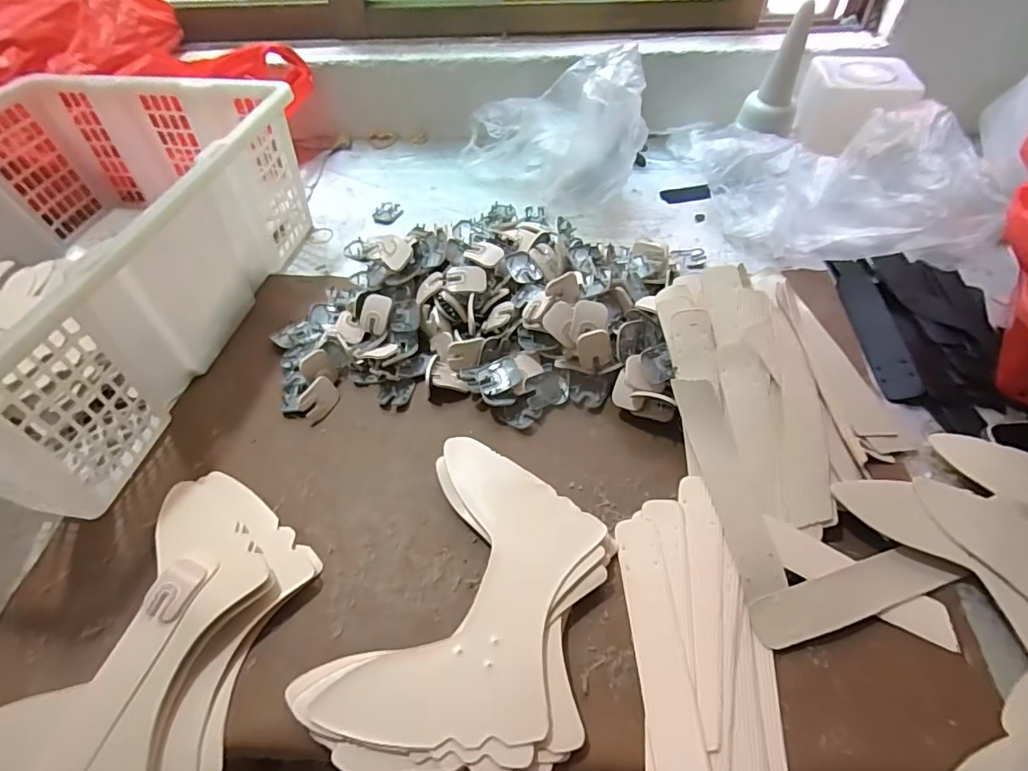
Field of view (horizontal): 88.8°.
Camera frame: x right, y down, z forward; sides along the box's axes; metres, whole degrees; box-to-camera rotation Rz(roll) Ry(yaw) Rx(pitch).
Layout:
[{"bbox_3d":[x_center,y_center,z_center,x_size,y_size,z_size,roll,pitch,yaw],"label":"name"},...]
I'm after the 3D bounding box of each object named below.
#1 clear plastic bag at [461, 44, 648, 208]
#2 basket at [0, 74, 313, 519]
[{"bbox_3d":[0.031,-0.331,0.673,0.262,0.167,0.120,21,55,18],"label":"clear plastic bag"},{"bbox_3d":[-0.456,-0.122,0.521,0.358,0.168,0.463,8,52,9],"label":"basket"}]

